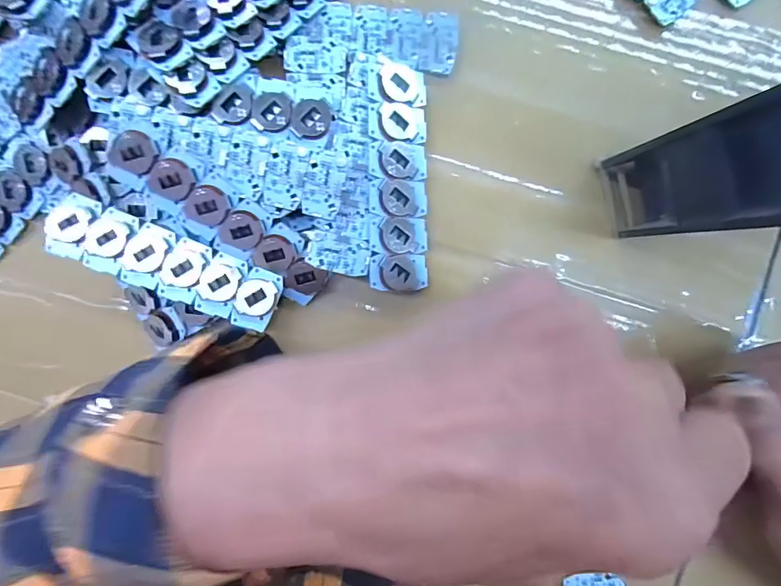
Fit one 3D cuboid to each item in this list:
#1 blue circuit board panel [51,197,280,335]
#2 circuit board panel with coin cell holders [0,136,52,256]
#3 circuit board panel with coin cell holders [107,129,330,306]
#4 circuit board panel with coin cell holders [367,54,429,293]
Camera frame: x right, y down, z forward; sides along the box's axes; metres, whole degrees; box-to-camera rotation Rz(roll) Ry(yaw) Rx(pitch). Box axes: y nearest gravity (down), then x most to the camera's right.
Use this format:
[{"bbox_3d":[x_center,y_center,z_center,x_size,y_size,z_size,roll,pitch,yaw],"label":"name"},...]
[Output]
[{"bbox_3d":[-0.106,-0.014,0.188,0.106,0.009,0.028,22,92,1],"label":"blue circuit board panel"},{"bbox_3d":[-0.201,-0.047,0.210,0.026,0.013,0.071,43,92,0],"label":"circuit board panel with coin cell holders"},{"bbox_3d":[-0.077,-0.033,0.189,0.107,0.013,0.027,37,92,-16],"label":"circuit board panel with coin cell holders"},{"bbox_3d":[0.004,-0.059,0.200,0.028,0.013,0.113,0,91,2],"label":"circuit board panel with coin cell holders"}]

